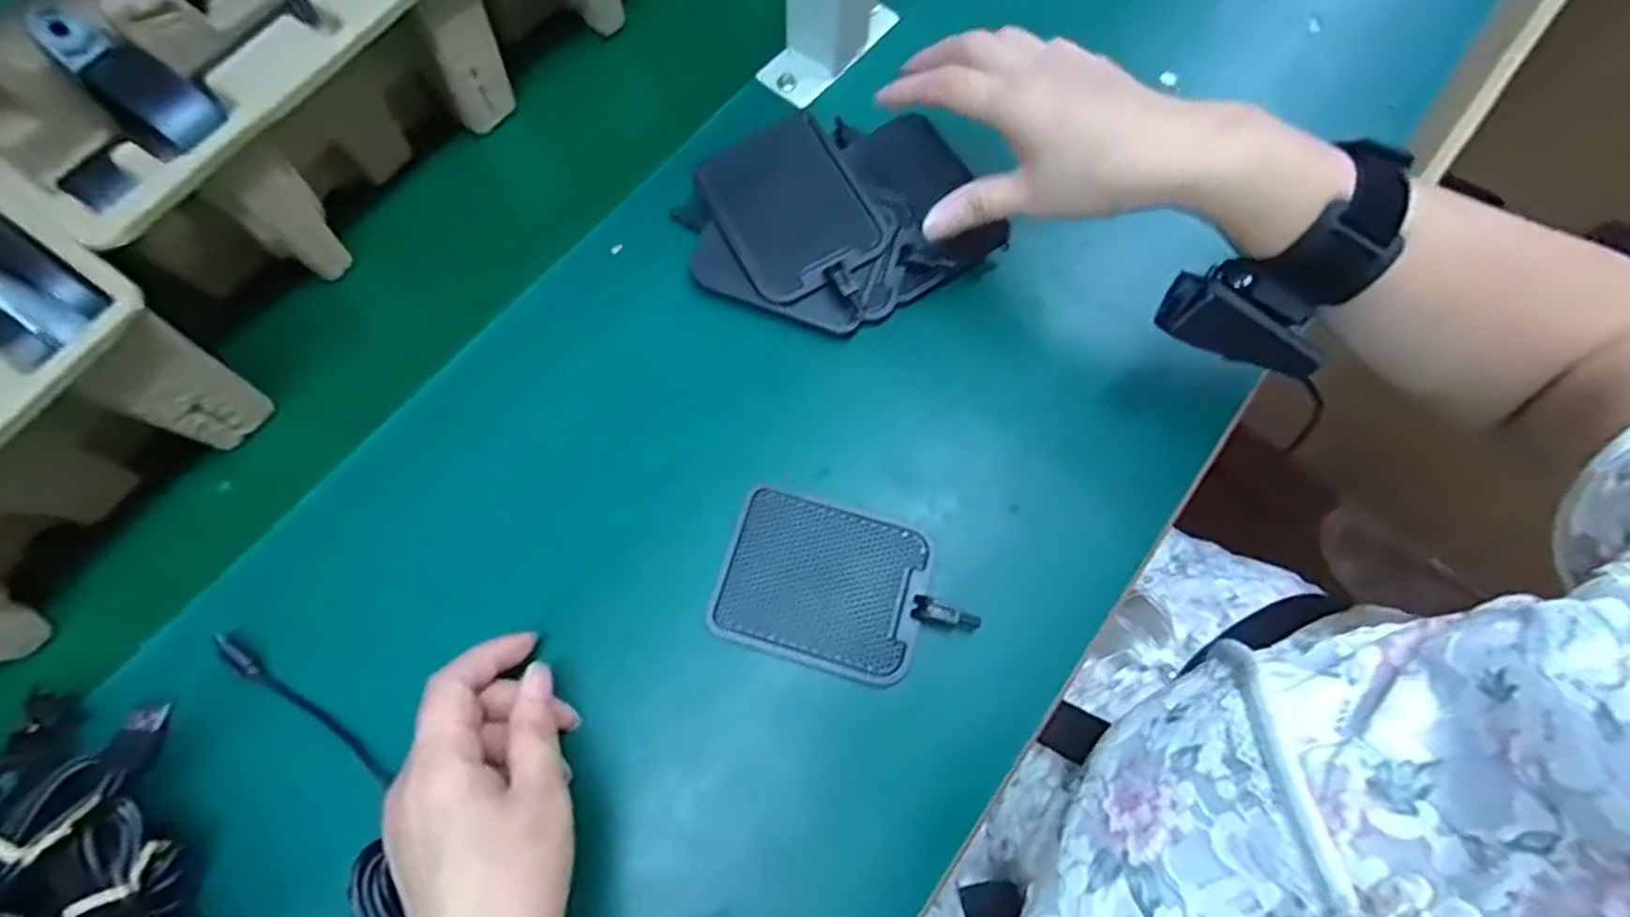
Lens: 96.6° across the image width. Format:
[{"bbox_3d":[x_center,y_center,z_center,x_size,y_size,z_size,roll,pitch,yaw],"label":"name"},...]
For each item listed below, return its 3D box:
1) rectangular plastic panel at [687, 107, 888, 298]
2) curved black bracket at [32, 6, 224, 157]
[{"bbox_3d":[-0.013,-0.139,0.401,0.078,0.006,0.094,-30,80,-6],"label":"rectangular plastic panel"},{"bbox_3d":[-0.313,-0.170,0.332,0.099,0.020,0.032,36,75,10],"label":"curved black bracket"}]

